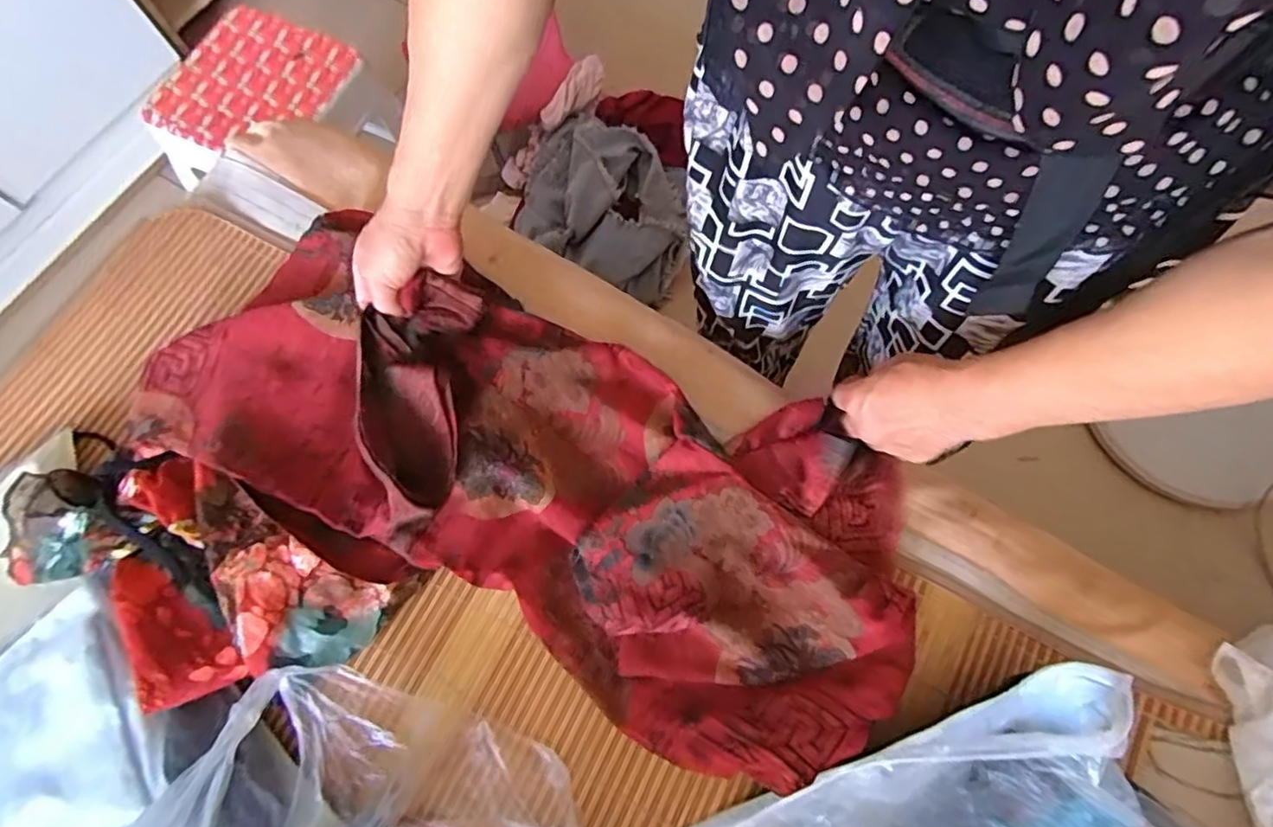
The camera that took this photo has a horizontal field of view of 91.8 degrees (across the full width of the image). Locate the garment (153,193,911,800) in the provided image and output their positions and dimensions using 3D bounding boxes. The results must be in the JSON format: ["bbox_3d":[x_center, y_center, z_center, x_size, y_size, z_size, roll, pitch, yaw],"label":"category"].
[{"bbox_3d":[-0.079,0.036,0.468,0.570,0.068,0.255,25,67,6],"label":"garment"}]

